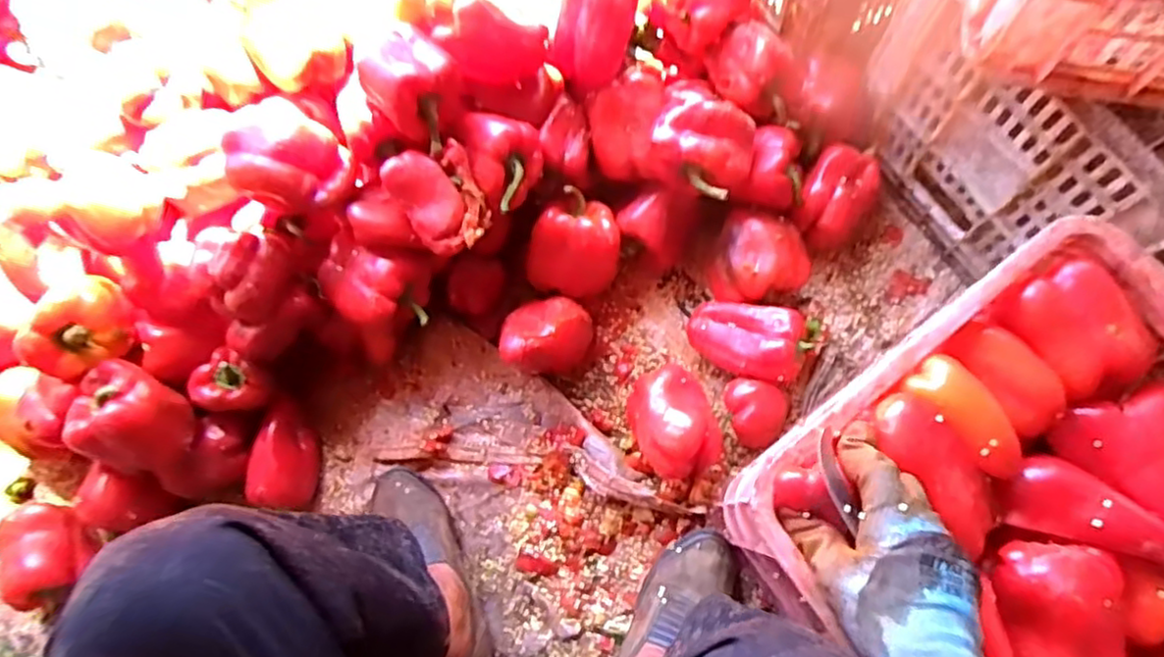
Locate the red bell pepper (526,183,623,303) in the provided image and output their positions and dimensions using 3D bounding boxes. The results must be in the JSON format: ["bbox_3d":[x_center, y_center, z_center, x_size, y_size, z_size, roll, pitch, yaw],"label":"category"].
[{"bbox_3d":[-0.008,-0.092,0.795,0.106,0.103,0.103,7,78,6],"label":"red bell pepper"}]

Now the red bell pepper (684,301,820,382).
[{"bbox_3d":[0.188,0.018,0.764,0.142,0.080,0.082,7,78,6],"label":"red bell pepper"}]

